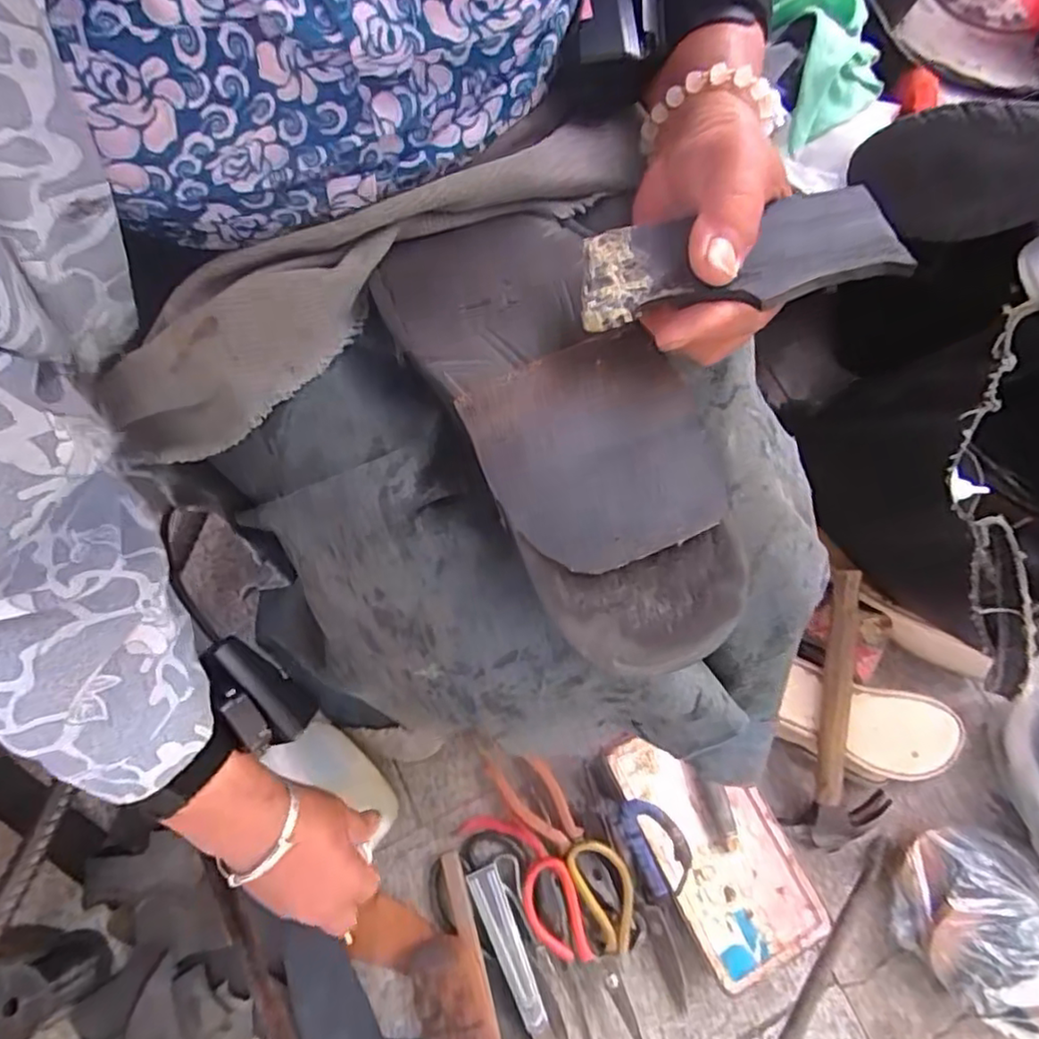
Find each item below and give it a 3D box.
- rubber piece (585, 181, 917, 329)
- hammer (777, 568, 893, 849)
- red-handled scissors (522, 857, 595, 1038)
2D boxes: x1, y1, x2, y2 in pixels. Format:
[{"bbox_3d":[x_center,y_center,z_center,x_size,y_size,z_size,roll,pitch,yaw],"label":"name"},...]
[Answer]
[{"bbox_3d":[0.082,-0.103,0.246,0.117,0.010,0.046,-9,74,6],"label":"rubber piece"},{"bbox_3d":[0.317,0.211,0.633,0.118,0.053,0.238,3,90,-1],"label":"hammer"},{"bbox_3d":[0.045,0.406,0.573,0.048,0.014,0.183,-15,75,-6],"label":"red-handled scissors"}]

